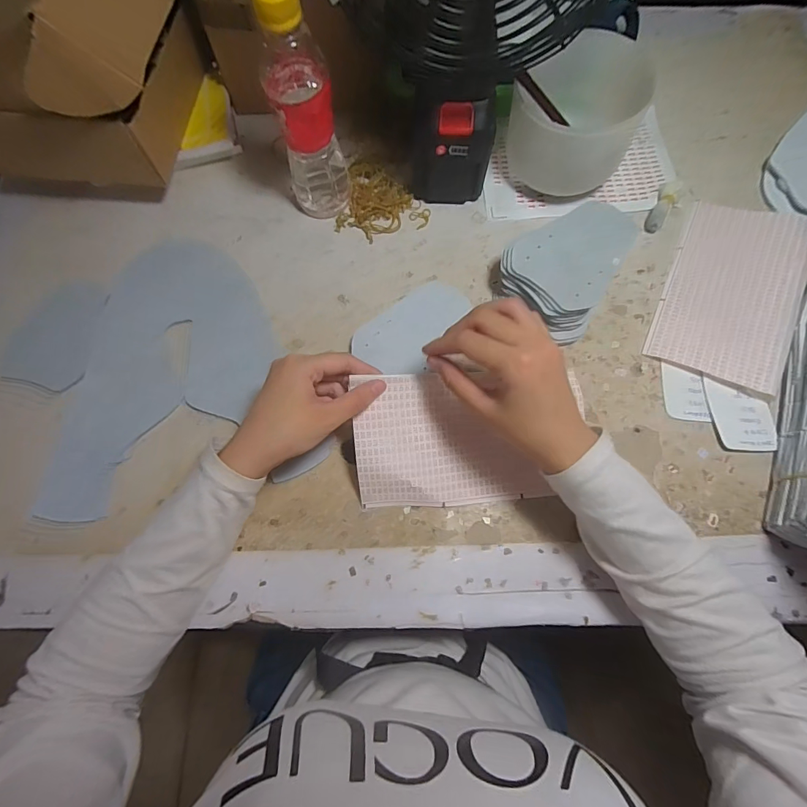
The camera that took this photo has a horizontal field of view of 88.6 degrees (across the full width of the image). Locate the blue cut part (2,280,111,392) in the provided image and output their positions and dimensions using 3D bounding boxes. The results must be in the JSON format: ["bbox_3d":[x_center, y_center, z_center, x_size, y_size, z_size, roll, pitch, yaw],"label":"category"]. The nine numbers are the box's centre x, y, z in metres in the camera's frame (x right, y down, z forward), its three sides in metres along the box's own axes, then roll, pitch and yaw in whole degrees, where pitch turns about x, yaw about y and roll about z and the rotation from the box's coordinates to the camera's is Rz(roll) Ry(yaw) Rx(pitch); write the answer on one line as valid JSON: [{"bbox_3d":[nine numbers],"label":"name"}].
[{"bbox_3d":[-0.348,-0.071,0.411,0.086,0.004,0.113,3,72,2],"label":"blue cut part"}]

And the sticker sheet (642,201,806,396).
[{"bbox_3d":[0.321,-0.114,0.401,0.110,0.017,0.205,25,74,9],"label":"sticker sheet"}]

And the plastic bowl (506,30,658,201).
[{"bbox_3d":[0.184,-0.294,0.428,0.114,0.095,0.132,35,76,12],"label":"plastic bowl"}]

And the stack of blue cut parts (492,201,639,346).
[{"bbox_3d":[0.151,-0.132,0.401,0.097,0.047,0.125,26,74,9],"label":"stack of blue cut parts"}]

